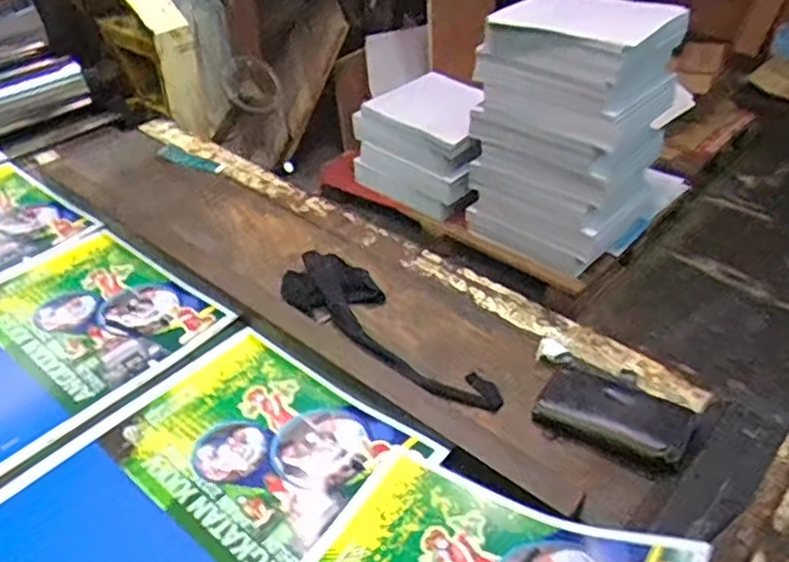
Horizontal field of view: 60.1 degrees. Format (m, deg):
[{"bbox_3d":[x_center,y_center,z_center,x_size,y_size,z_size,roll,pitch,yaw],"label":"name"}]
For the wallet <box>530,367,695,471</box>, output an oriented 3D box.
[{"bbox_3d":[0.235,0.145,0.732,0.150,0.024,0.090,21,43,24],"label":"wallet"}]

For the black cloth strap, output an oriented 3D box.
[{"bbox_3d":[-0.018,0.054,0.848,0.105,0.026,0.349,-29,46,-30],"label":"black cloth strap"}]

